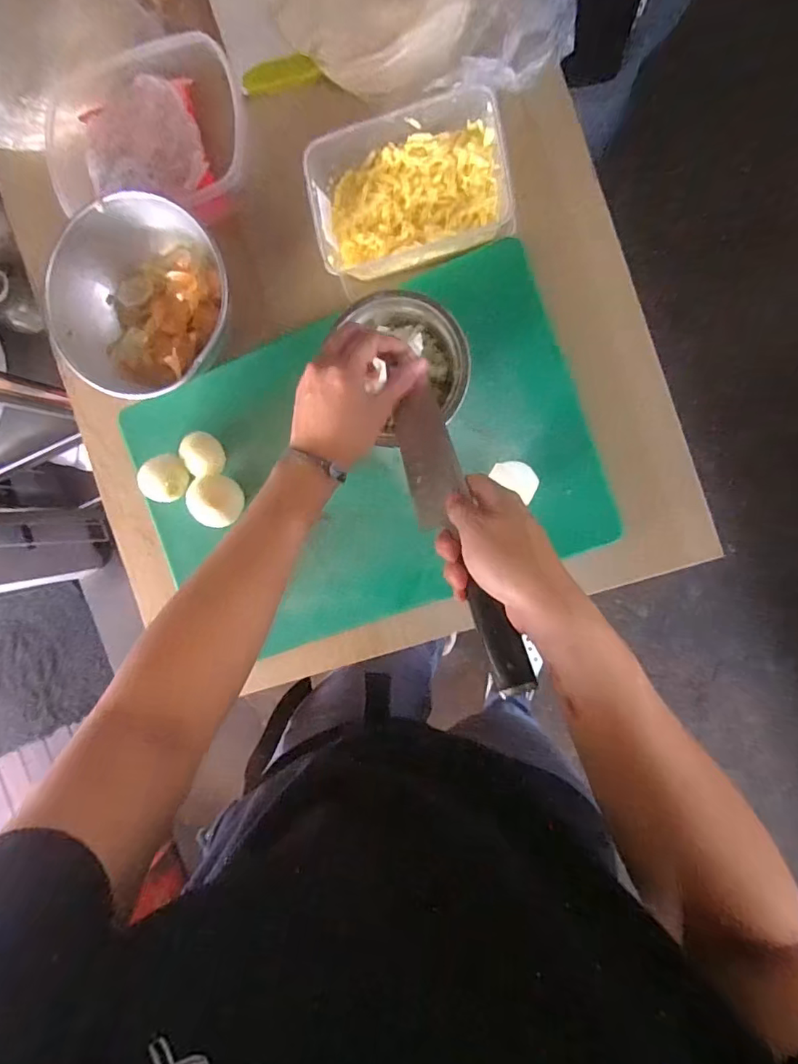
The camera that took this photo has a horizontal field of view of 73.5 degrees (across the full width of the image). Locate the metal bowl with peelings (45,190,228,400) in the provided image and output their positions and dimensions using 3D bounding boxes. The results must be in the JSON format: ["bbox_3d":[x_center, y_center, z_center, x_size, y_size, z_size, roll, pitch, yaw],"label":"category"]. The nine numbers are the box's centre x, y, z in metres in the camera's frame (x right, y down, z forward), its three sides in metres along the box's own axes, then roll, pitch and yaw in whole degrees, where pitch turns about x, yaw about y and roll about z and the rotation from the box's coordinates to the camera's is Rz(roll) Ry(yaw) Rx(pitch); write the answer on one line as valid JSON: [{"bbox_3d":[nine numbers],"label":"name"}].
[{"bbox_3d":[-0.242,-0.223,0.529,0.180,0.070,0.181,0,93,9],"label":"metal bowl with peelings"}]

